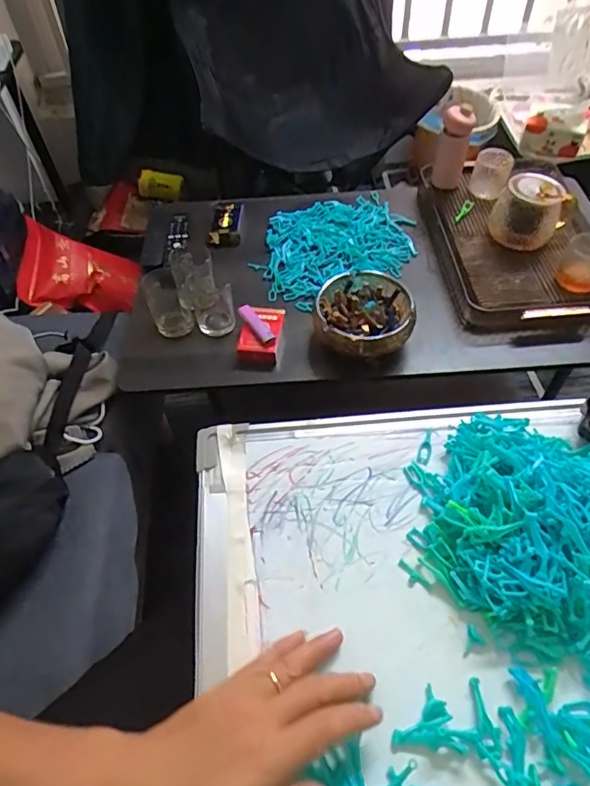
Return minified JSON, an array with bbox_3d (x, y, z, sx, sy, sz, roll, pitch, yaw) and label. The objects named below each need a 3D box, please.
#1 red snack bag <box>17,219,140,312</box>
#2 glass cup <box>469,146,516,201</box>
[{"bbox_3d":[-0.506,-0.297,1.260,0.273,0.059,0.215,7,79,-29],"label":"red snack bag"},{"bbox_3d":[0.342,-0.382,0.917,0.063,0.063,0.058,16,55,14],"label":"glass cup"}]

